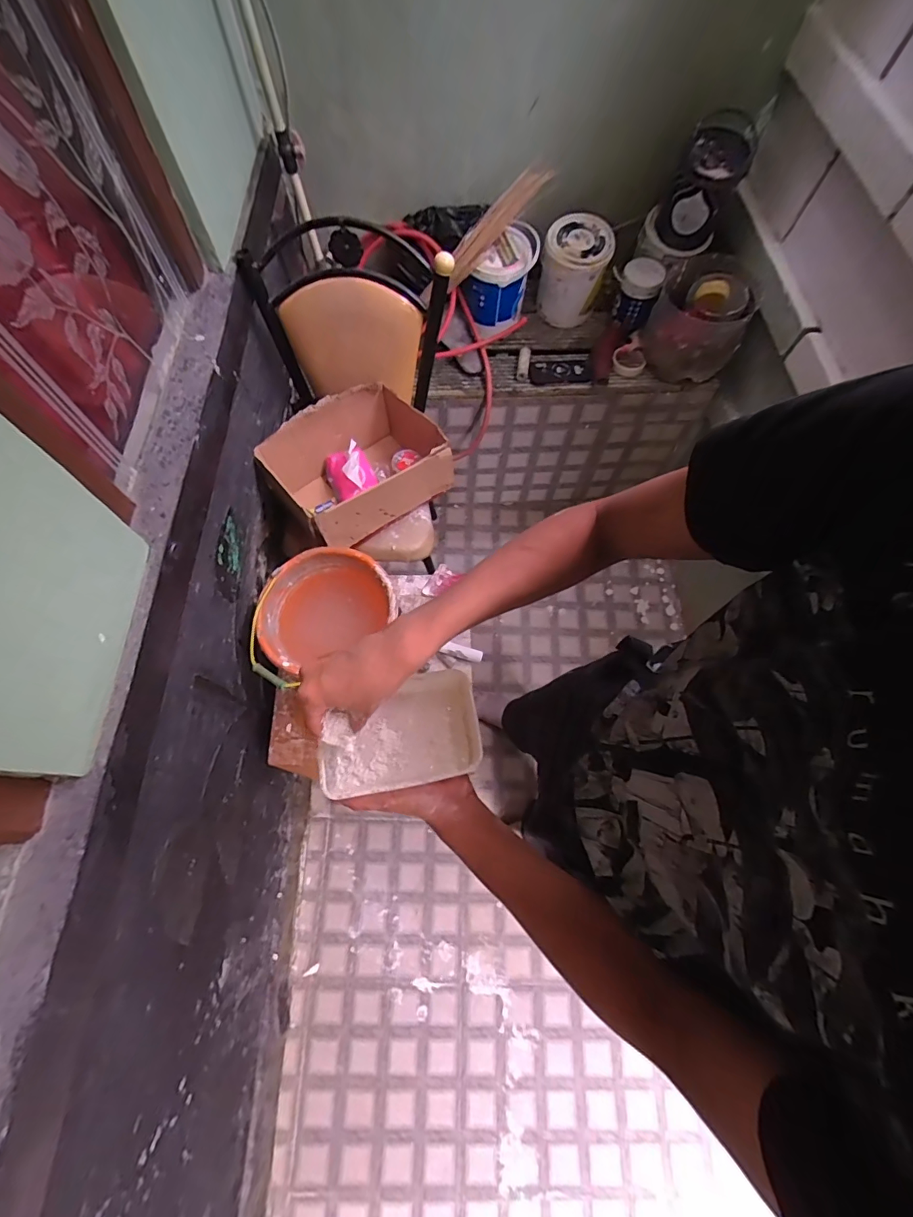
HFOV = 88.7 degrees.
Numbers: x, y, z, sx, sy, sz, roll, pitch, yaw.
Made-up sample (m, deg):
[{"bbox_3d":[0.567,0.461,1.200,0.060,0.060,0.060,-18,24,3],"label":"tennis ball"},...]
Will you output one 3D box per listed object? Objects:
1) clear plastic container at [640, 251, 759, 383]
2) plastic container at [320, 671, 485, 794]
[{"bbox_3d":[0.632,-0.770,1.258,0.215,0.219,0.206,6,67,1],"label":"clear plastic container"},{"bbox_3d":[-0.062,0.135,0.515,0.170,0.031,0.115,-11,68,-6],"label":"plastic container"}]

